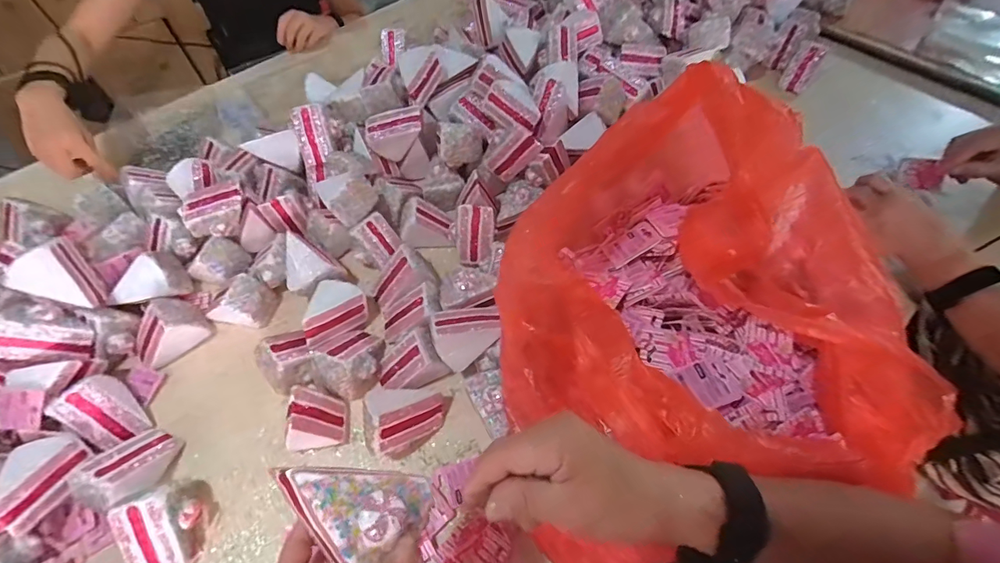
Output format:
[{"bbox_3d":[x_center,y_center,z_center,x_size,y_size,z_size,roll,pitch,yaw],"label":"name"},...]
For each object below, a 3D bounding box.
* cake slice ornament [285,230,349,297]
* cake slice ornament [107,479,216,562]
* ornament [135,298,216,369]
[{"bbox_3d":[-0.271,-0.019,0.617,0.098,0.057,0.068,41,91,16],"label":"cake slice ornament"},{"bbox_3d":[-0.348,0.253,0.450,0.067,0.062,0.088,-16,59,-9],"label":"cake slice ornament"},{"bbox_3d":[-0.435,0.063,0.571,0.072,0.061,0.093,37,65,21],"label":"ornament"}]

